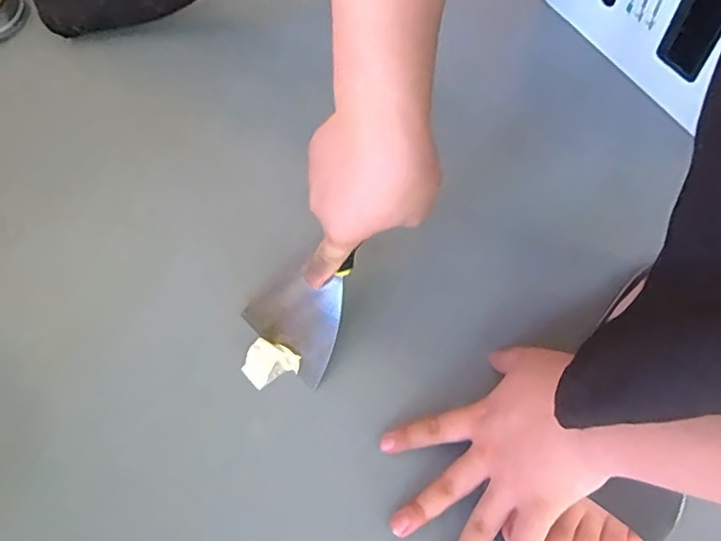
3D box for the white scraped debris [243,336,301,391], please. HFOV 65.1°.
[{"bbox_3d":[-0.077,0.080,0.477,0.042,0.011,0.039,-1,65,2],"label":"white scraped debris"}]

